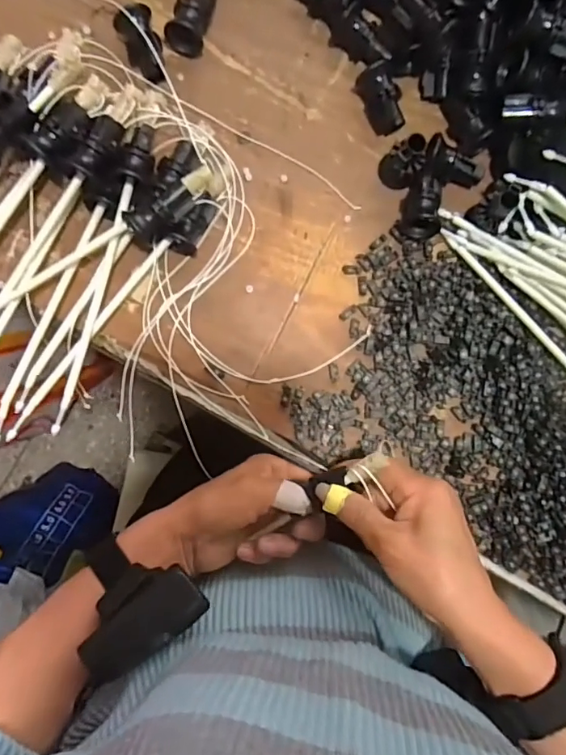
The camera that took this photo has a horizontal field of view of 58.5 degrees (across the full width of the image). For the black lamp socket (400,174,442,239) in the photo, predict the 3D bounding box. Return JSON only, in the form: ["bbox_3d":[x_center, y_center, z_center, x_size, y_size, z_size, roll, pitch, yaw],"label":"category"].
[{"bbox_3d":[0.108,-0.131,0.384,0.027,0.026,0.046,10,88,-3],"label":"black lamp socket"}]

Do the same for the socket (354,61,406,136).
[{"bbox_3d":[0.078,-0.215,0.390,0.027,0.024,0.048,-26,90,-4],"label":"socket"}]

